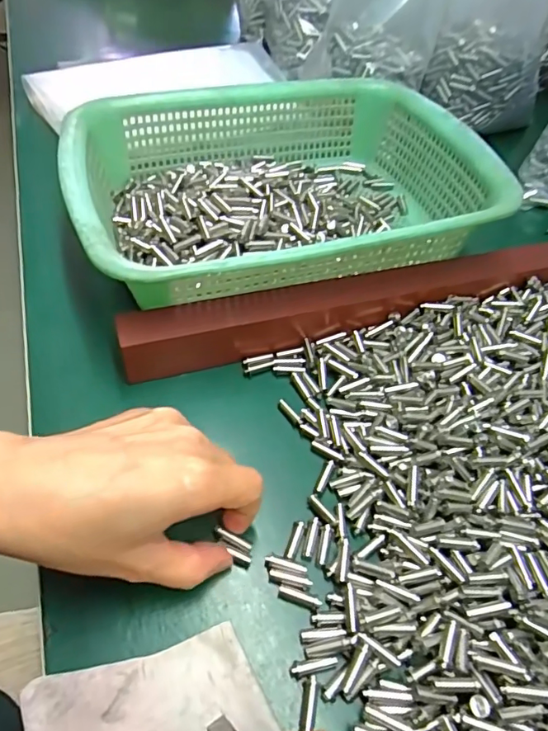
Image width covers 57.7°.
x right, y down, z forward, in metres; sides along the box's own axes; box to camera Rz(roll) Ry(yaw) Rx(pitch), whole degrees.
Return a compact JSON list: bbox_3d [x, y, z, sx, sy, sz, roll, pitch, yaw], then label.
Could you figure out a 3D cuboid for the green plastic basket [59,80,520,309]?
[{"bbox_3d":[0.005,-0.133,0.383,0.299,0.073,0.224,-11,53,-13],"label":"green plastic basket"}]

